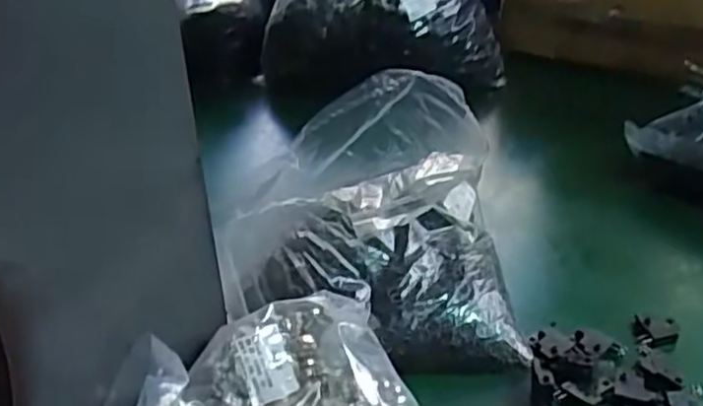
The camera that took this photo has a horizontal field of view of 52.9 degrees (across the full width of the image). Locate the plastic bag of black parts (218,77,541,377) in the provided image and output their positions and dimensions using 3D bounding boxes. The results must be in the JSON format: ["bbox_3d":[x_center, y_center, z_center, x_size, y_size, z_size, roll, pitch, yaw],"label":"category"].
[{"bbox_3d":[0.012,0.012,0.468,0.187,0.177,0.118,-5,34,-5],"label":"plastic bag of black parts"}]

